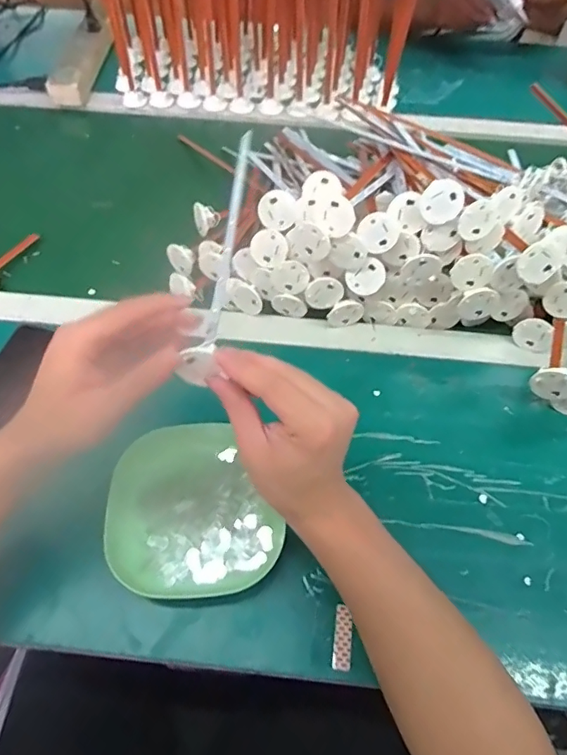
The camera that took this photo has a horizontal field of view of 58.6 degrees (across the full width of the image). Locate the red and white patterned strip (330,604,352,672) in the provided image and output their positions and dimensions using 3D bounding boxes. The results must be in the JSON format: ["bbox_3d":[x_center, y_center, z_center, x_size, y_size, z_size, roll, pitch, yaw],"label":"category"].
[{"bbox_3d":[0.045,0.200,0.389,0.014,0.007,0.046,6,58,4],"label":"red and white patterned strip"}]

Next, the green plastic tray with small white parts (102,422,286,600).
[{"bbox_3d":[-0.077,0.108,0.432,0.137,0.026,0.147,-6,58,-3],"label":"green plastic tray with small white parts"}]

